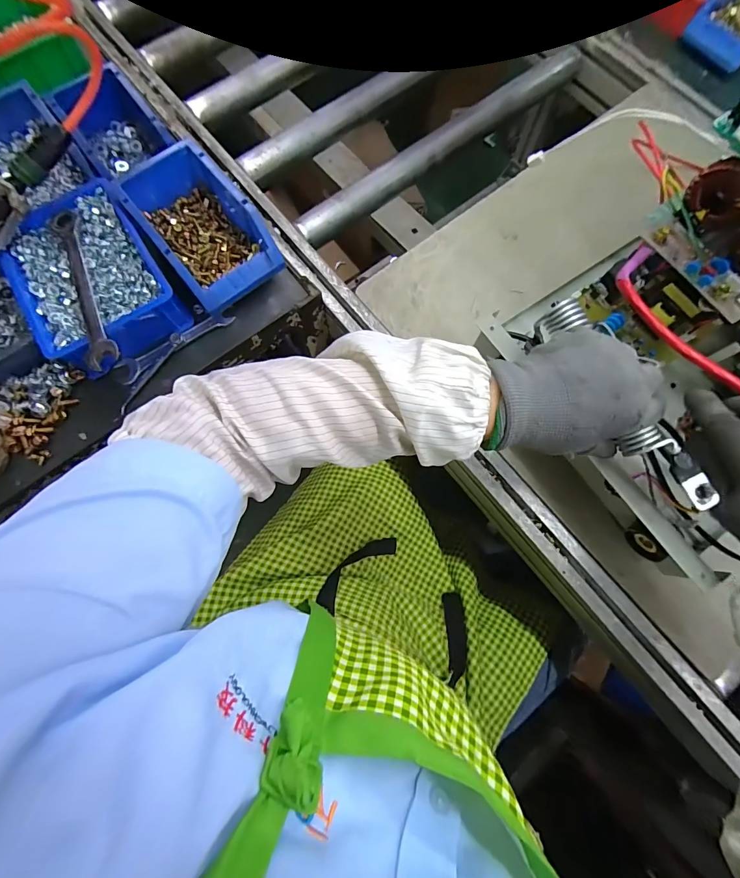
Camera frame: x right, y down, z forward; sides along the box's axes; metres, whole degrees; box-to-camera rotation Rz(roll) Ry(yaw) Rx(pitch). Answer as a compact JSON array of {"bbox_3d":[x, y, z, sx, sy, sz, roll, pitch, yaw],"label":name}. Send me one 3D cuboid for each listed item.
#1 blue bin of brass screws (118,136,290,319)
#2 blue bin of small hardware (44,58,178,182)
[{"bbox_3d":[-0.204,-0.251,0.464,0.110,0.085,0.180,-39,79,-9],"label":"blue bin of brass screws"},{"bbox_3d":[-0.330,-0.395,0.507,0.100,0.088,0.155,-38,79,-9],"label":"blue bin of small hardware"}]

